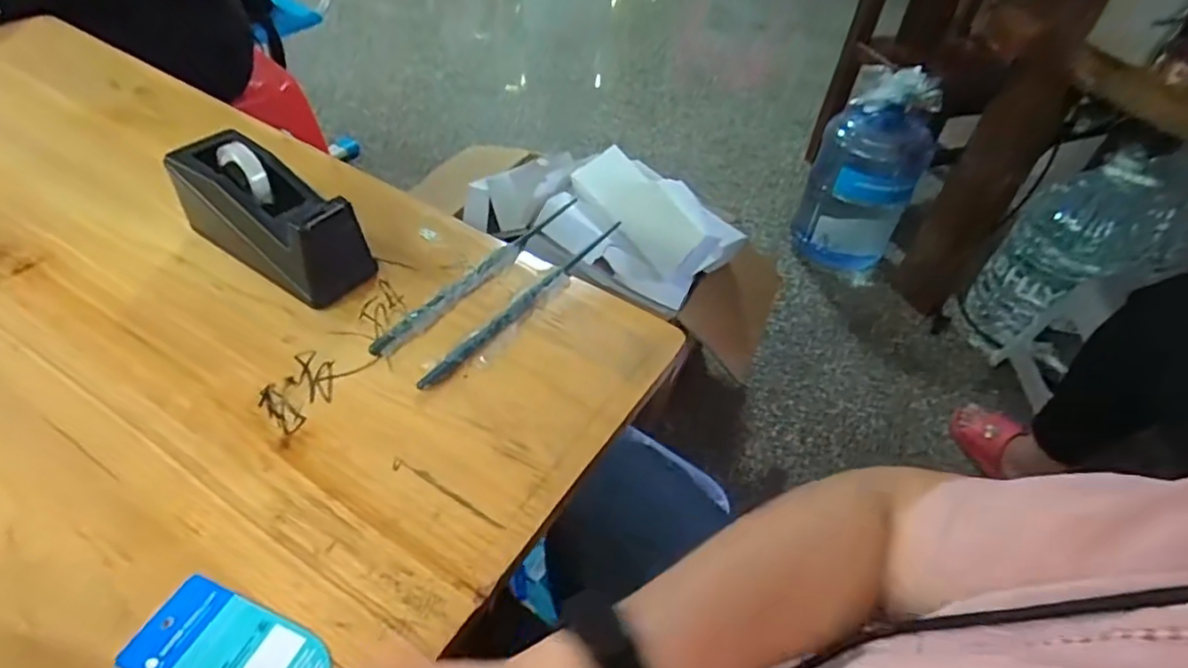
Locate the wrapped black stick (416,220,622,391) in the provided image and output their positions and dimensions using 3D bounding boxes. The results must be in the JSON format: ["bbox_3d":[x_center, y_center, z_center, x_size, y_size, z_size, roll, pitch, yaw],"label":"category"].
[{"bbox_3d":[-0.043,-0.028,0.473,0.023,0.008,0.225,29,50,22],"label":"wrapped black stick"}]

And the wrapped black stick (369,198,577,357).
[{"bbox_3d":[-0.084,-0.048,0.486,0.018,0.015,0.212,28,50,22],"label":"wrapped black stick"}]

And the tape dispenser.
[{"bbox_3d":[-0.236,-0.088,0.464,0.152,0.076,0.062,27,49,21],"label":"tape dispenser"}]

